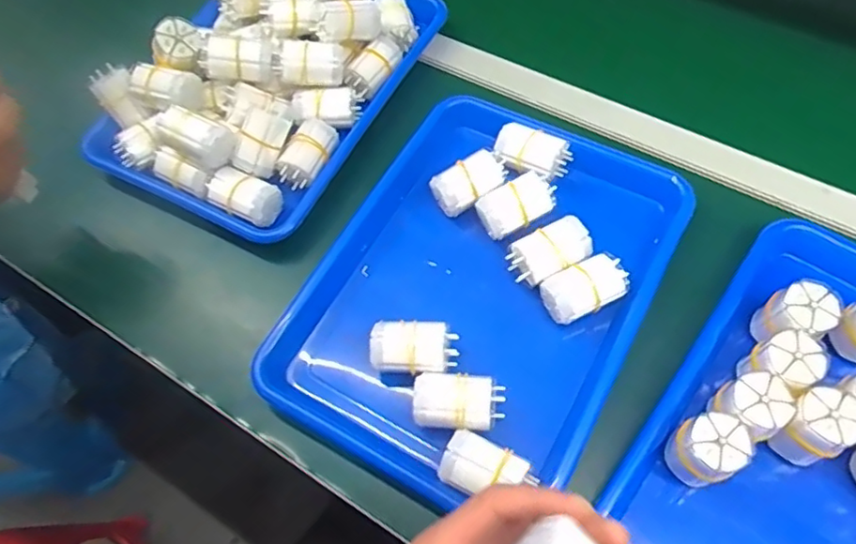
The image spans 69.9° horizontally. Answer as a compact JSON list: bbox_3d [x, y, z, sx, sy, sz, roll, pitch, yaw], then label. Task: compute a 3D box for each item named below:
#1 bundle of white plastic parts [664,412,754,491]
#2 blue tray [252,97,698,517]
[{"bbox_3d":[0.186,0.117,0.406,0.046,0.038,0.039,-25,64,-10],"label":"bundle of white plastic parts"},{"bbox_3d":[0.044,0.008,0.499,0.247,0.049,0.332,26,66,16],"label":"blue tray"}]

